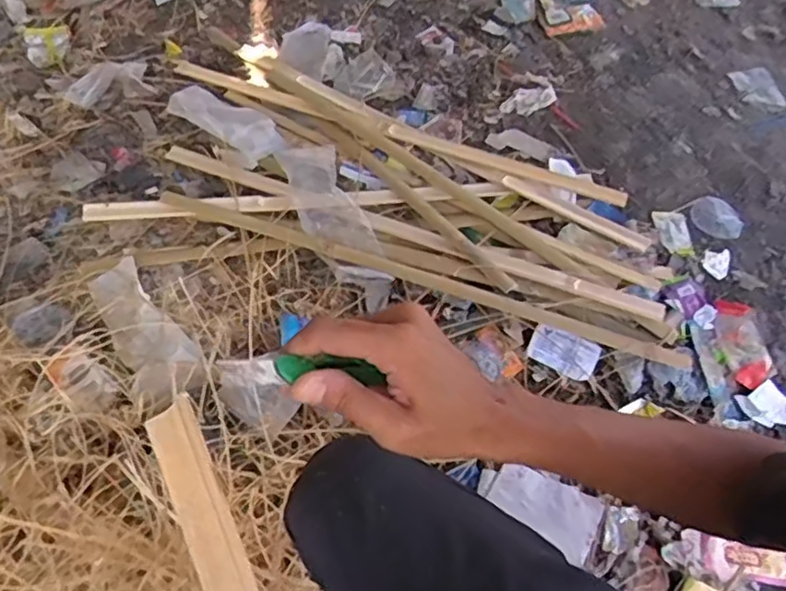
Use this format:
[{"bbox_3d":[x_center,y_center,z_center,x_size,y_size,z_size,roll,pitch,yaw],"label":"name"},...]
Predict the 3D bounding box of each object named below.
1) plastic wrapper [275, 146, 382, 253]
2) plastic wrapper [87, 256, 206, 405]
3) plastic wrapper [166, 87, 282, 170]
[{"bbox_3d":[-0.114,-0.164,1.138,0.107,0.042,0.245,-20,63,-13],"label":"plastic wrapper"},{"bbox_3d":[-0.377,0.047,0.993,0.104,0.068,0.275,-27,61,-20],"label":"plastic wrapper"},{"bbox_3d":[-0.308,-0.331,1.241,0.237,0.044,0.100,30,59,15],"label":"plastic wrapper"}]

